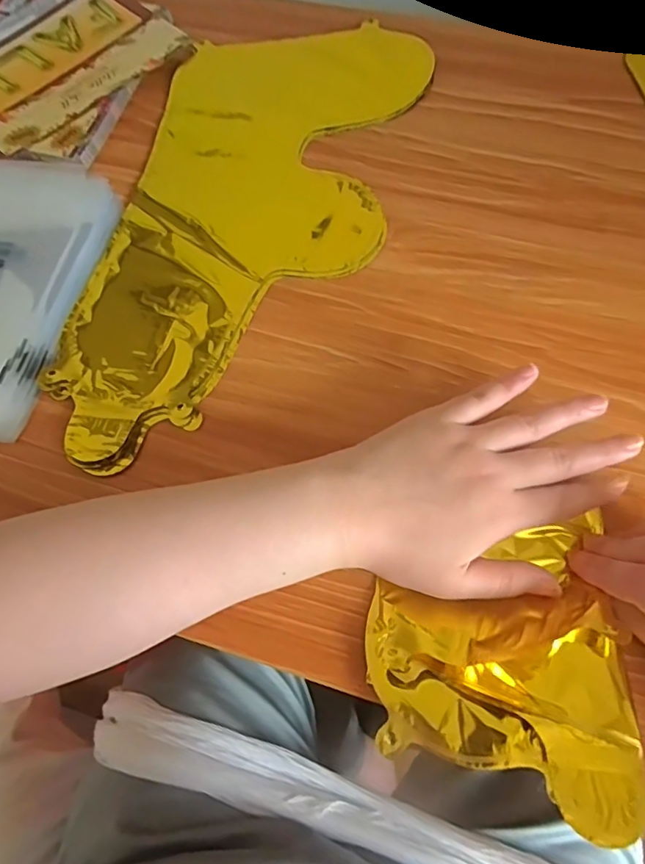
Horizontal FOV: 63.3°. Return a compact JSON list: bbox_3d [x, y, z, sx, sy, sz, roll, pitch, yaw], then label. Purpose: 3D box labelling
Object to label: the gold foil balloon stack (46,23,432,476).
[{"bbox_3d":[-0.055,-0.166,0.391,0.189,0.012,0.418,14,70,8],"label":"gold foil balloon stack"}]

